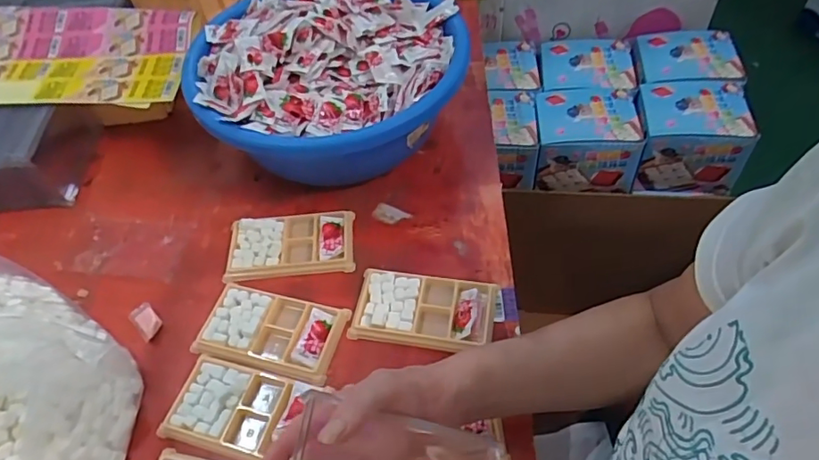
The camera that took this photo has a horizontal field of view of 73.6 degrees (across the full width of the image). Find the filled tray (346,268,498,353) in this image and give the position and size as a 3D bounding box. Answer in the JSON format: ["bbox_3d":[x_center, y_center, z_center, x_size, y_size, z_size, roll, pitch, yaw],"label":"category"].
[{"bbox_3d":[0.014,0.076,0.540,0.134,0.017,0.076,7,54,9],"label":"filled tray"}]

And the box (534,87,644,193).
[{"bbox_3d":[0.313,-0.164,0.983,0.171,0.108,0.156,3,53,6],"label":"box"}]

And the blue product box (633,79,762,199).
[{"bbox_3d":[0.493,-0.166,0.978,0.175,0.132,0.165,4,53,7],"label":"blue product box"}]

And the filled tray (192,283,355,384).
[{"bbox_3d":[-0.135,0.098,0.538,0.134,0.014,0.077,12,54,12],"label":"filled tray"}]

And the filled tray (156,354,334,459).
[{"bbox_3d":[-0.155,0.159,0.490,0.120,0.016,0.078,12,54,12],"label":"filled tray"}]

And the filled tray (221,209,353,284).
[{"bbox_3d":[-0.129,0.013,0.599,0.134,0.017,0.077,-5,53,0],"label":"filled tray"}]

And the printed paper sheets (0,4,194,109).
[{"bbox_3d":[-0.456,-0.230,0.702,0.352,0.032,0.183,-1,53,3],"label":"printed paper sheets"}]

